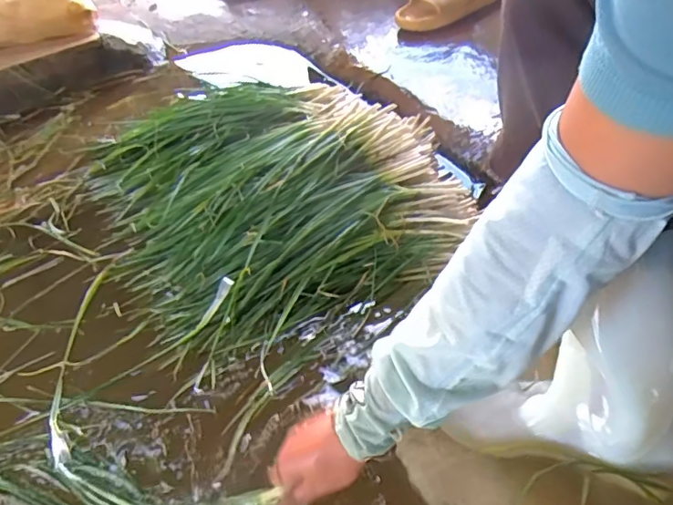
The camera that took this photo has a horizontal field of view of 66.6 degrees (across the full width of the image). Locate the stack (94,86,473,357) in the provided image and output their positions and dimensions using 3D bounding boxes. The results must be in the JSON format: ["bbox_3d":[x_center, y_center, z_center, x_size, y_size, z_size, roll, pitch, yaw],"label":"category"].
[{"bbox_3d":[-0.125,-0.136,0.761,0.446,0.096,0.620,-24,46,-18],"label":"stack"}]

